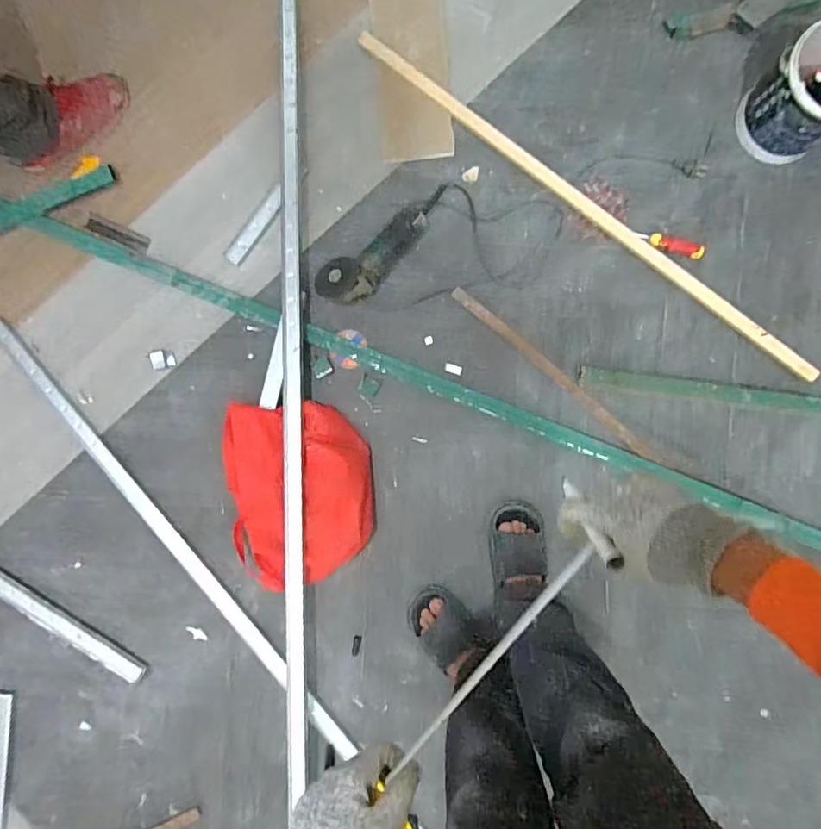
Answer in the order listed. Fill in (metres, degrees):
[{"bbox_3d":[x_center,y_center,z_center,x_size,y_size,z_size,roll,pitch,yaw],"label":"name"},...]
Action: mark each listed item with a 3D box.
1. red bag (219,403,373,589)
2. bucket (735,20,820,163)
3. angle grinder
[{"bbox_3d":[-0.238,0.167,1.134,0.311,0.084,0.377,-6,91,3],"label":"red bag"},{"bbox_3d":[0.779,-0.620,1.032,0.199,0.187,0.180,-25,90,3],"label":"bucket"},{"bbox_3d":[-0.070,-0.329,1.122,0.274,0.078,0.107,-34,89,3],"label":"angle grinder"}]

